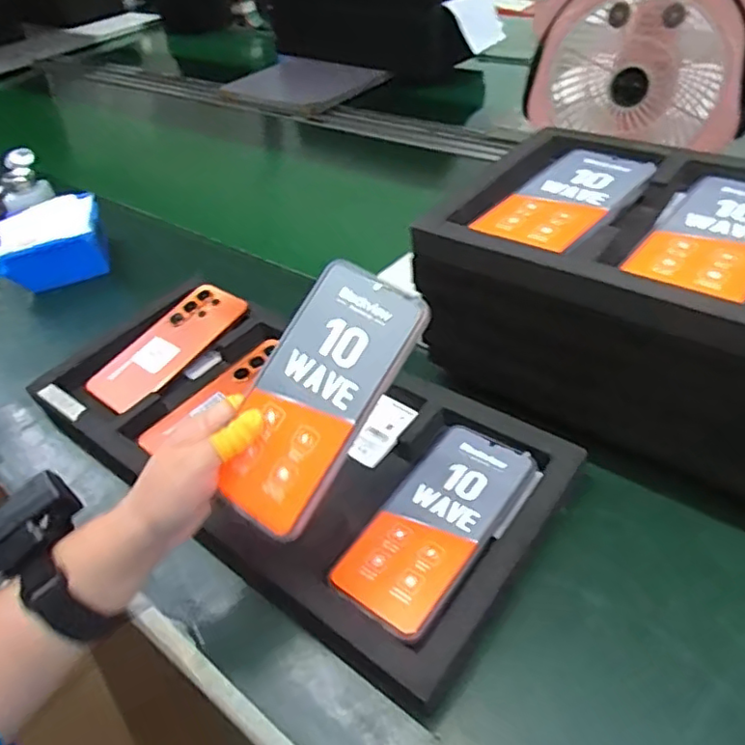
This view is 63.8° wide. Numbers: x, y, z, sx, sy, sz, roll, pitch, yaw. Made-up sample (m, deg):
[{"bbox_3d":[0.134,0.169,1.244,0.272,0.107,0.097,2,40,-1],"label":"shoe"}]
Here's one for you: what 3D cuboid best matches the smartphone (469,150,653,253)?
[{"bbox_3d":[0.154,-0.140,0.476,0.076,0.006,0.158,31,53,34],"label":"smartphone"}]

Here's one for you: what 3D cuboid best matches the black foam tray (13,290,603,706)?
[{"bbox_3d":[-0.090,0.047,0.530,0.483,0.038,0.232,25,53,28],"label":"black foam tray"}]

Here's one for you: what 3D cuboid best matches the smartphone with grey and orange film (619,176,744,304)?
[{"bbox_3d":[0.242,-0.098,0.416,0.077,0.006,0.159,28,54,30],"label":"smartphone with grey and orange film"}]

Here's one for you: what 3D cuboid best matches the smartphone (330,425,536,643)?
[{"bbox_3d":[0.047,0.109,0.445,0.079,0.009,0.171,25,51,30],"label":"smartphone"}]

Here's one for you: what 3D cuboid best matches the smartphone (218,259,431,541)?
[{"bbox_3d":[-0.036,0.015,0.383,0.078,0.008,0.170,30,85,17],"label":"smartphone"}]

